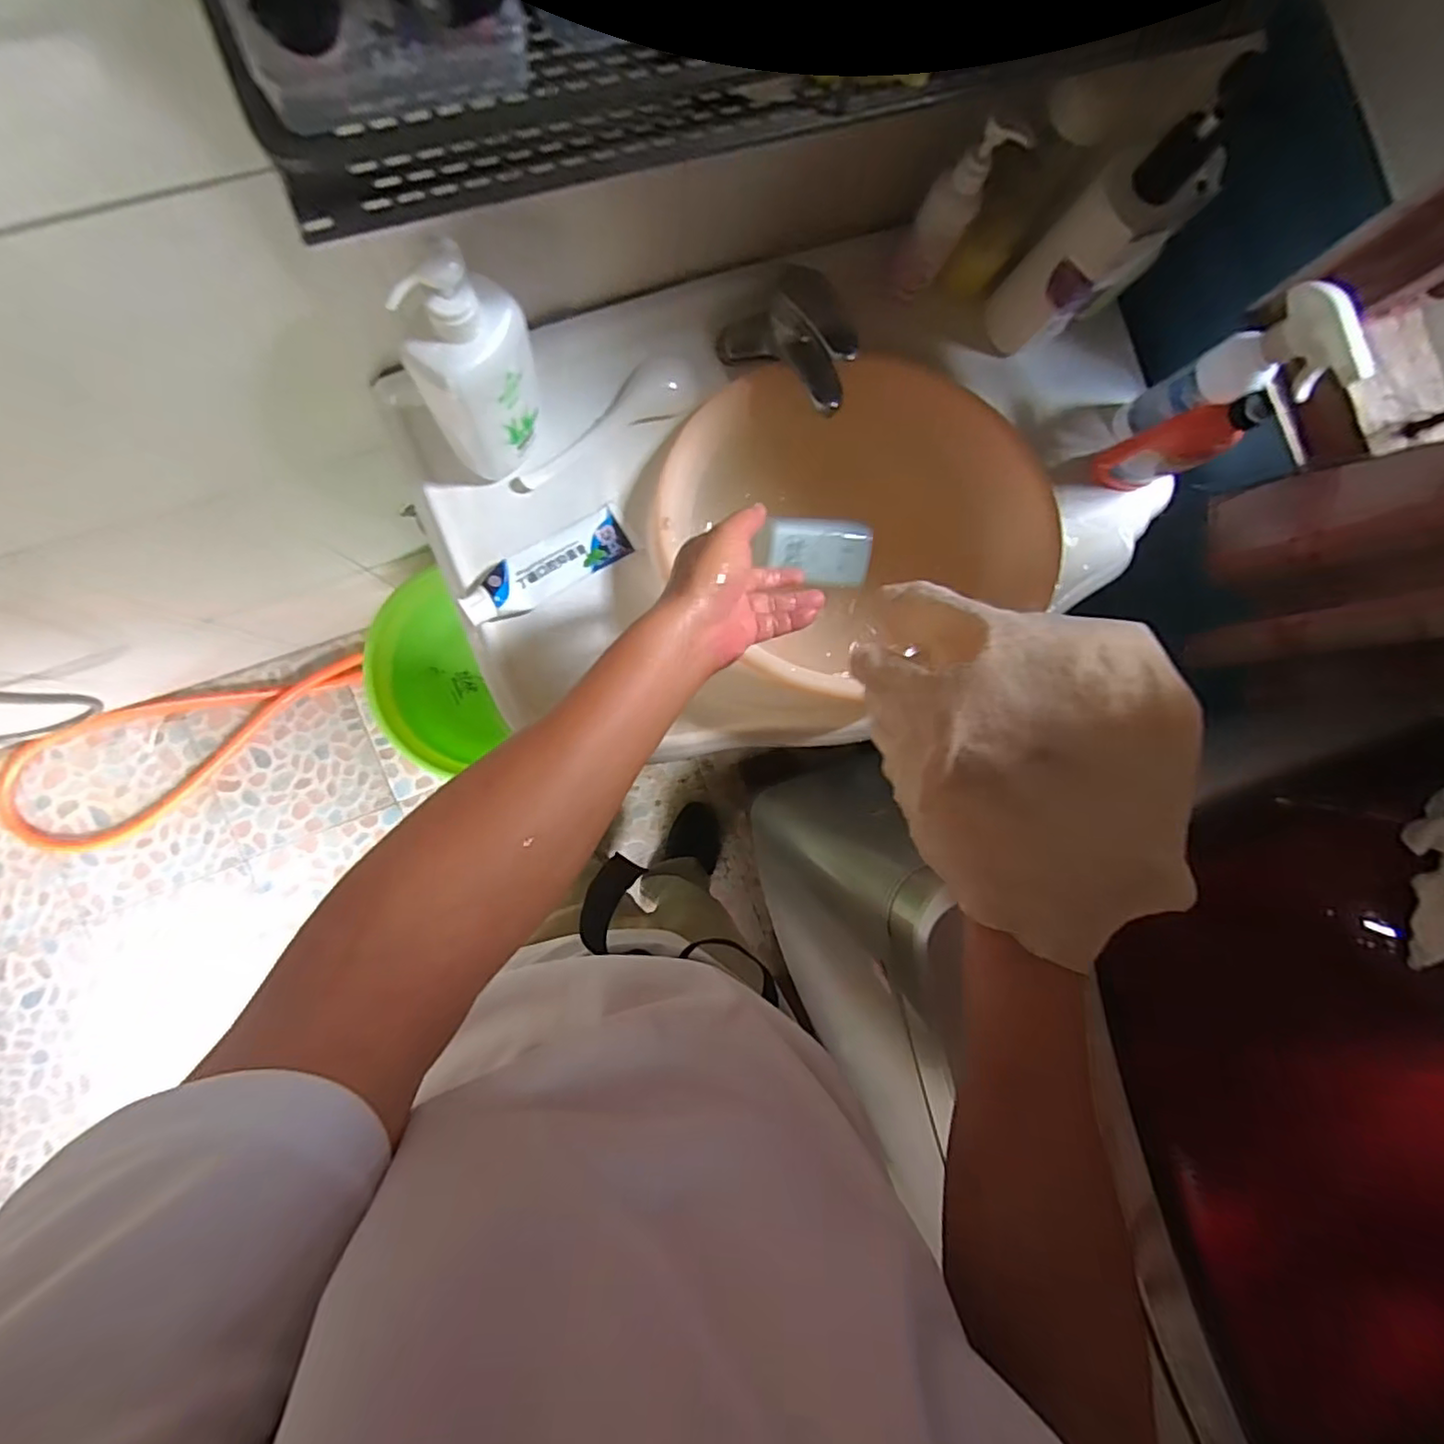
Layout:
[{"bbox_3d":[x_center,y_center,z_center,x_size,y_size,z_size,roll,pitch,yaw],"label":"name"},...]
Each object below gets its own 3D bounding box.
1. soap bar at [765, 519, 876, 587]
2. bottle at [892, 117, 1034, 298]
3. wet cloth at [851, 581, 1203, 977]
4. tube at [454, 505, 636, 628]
[{"bbox_3d":[0.093,-0.168,0.616,0.100,0.029,0.061,-2,116,-12],"label":"soap bar"},{"bbox_3d":[0.200,-0.449,0.560,0.047,0.153,0.038,30,85,-6],"label":"bottle"},{"bbox_3d":[0.171,0.017,0.369,0.132,0.111,0.201,-14,93,-8],"label":"wet cloth"},{"bbox_3d":[-0.163,-0.145,0.585,0.161,0.033,0.049,-32,93,-7],"label":"tube"}]

